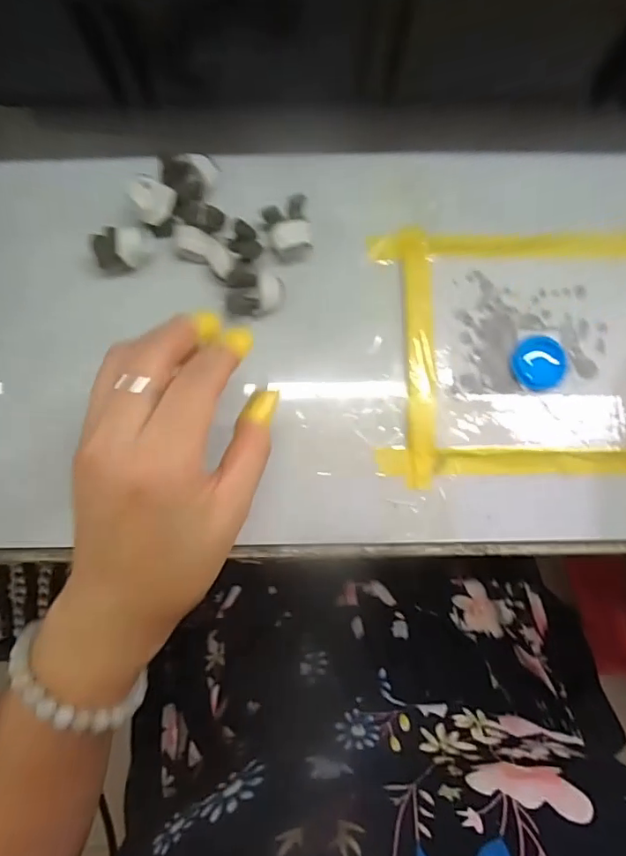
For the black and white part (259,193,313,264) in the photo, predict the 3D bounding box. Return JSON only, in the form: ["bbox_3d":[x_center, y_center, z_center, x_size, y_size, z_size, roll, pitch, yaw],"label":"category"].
[{"bbox_3d":[-0.013,-0.107,0.285,0.024,0.019,0.030,-15,85,-1],"label":"black and white part"}]

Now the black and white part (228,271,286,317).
[{"bbox_3d":[-0.031,-0.072,0.281,0.030,0.017,0.020,-2,85,0],"label":"black and white part"}]

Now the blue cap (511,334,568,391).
[{"bbox_3d":[0.125,-0.036,0.284,0.029,0.005,0.029,0,85,0],"label":"blue cap"}]

